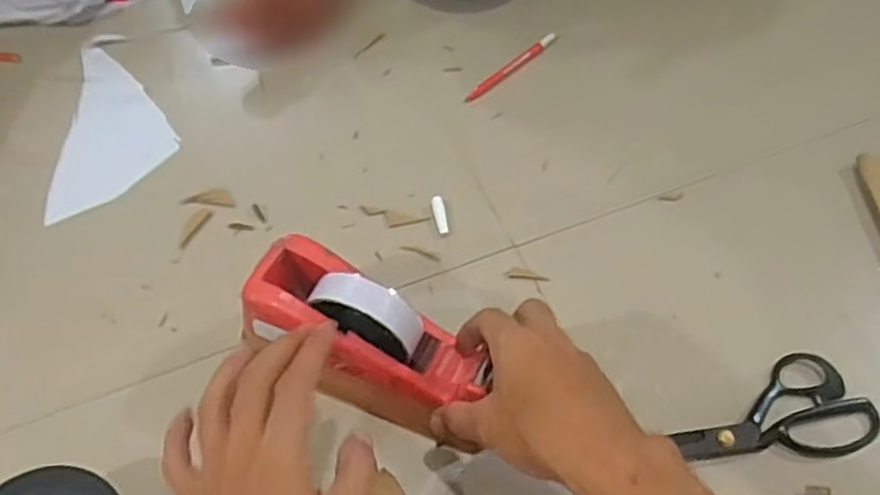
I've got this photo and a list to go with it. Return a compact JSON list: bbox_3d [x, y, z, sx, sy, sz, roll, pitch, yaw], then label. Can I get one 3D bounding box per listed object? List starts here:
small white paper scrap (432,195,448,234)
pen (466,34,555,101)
[{"bbox_3d":[0.000,-0.029,0.642,0.010,0.009,0.037,-10,70,-8],"label":"small white paper scrap"},{"bbox_3d":[0.076,-0.186,0.750,0.133,0.011,0.015,-38,64,-23],"label":"pen"}]

